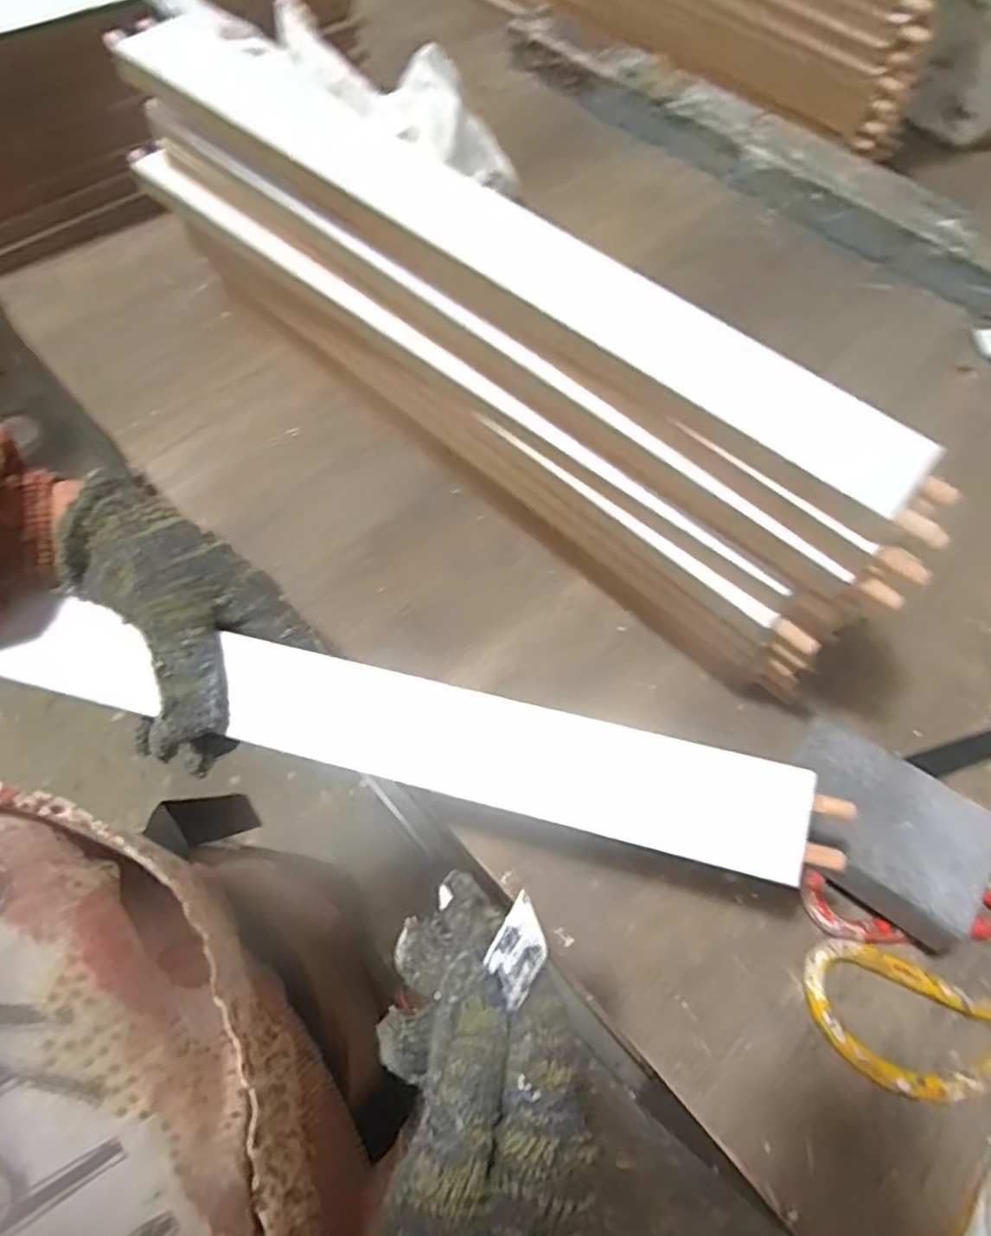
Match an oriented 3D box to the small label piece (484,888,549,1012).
[{"bbox_3d":[0.008,0.107,0.223,0.017,0.034,0.004,37,25,33],"label":"small label piece"}]

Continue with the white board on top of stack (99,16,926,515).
[{"bbox_3d":[-0.006,-0.190,0.332,0.452,0.019,0.051,40,69,15],"label":"white board on top of stack"}]

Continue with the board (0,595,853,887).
[{"bbox_3d":[-0.047,0.048,0.307,0.373,0.009,0.045,12,82,9],"label":"board"}]

